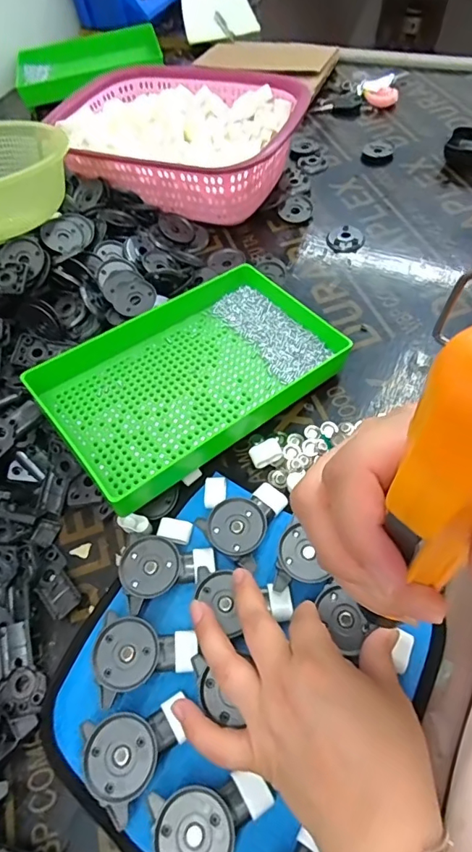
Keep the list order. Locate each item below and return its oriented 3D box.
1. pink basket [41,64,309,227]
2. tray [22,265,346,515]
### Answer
[{"bbox_3d":[-0.092,-0.367,0.606,0.328,0.078,0.230,15,61,14],"label":"pink basket"},{"bbox_3d":[-0.044,-0.049,0.429,0.241,0.043,0.164,-37,63,-17],"label":"tray"}]

